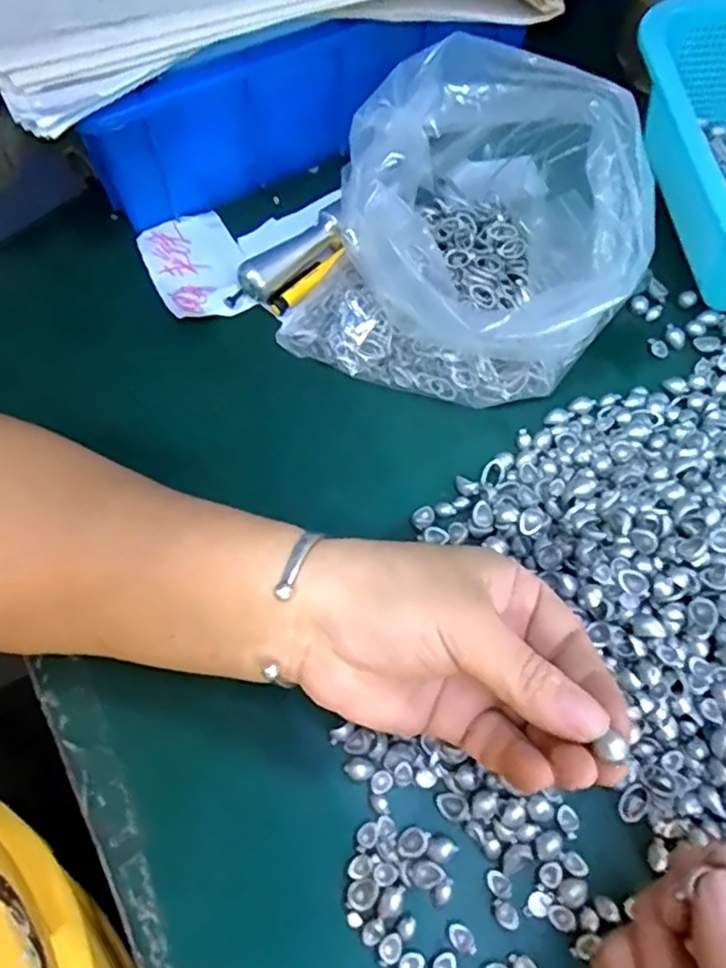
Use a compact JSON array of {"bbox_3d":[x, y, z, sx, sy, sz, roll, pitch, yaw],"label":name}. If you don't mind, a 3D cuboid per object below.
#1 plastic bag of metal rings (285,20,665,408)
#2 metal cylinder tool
[{"bbox_3d":[0.060,-0.125,0.324,0.153,0.089,0.156,26,69,11],"label":"plastic bag of metal rings"},{"bbox_3d":[-0.043,-0.122,0.364,0.071,0.017,0.019,-43,73,-16],"label":"metal cylinder tool"}]

